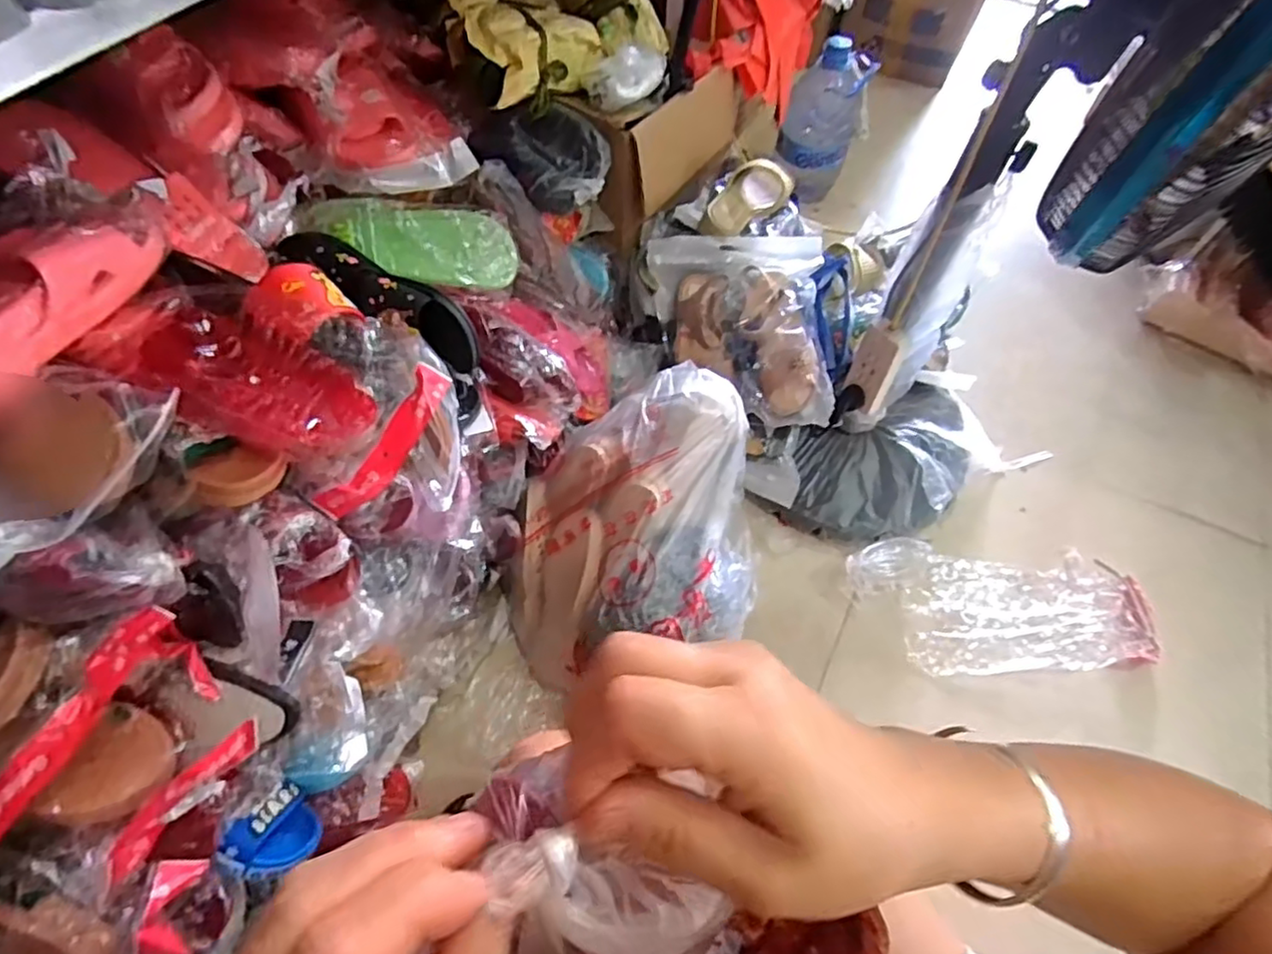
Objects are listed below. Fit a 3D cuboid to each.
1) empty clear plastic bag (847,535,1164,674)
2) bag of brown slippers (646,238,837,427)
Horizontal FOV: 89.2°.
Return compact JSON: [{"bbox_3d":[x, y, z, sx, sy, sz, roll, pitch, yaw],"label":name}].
[{"bbox_3d":[0.555,0.193,0.981,0.441,0.033,0.191,0,57,-2],"label":"empty clear plastic bag"},{"bbox_3d":[0.164,-0.229,1.024,0.275,0.080,0.309,-4,85,5],"label":"bag of brown slippers"}]

